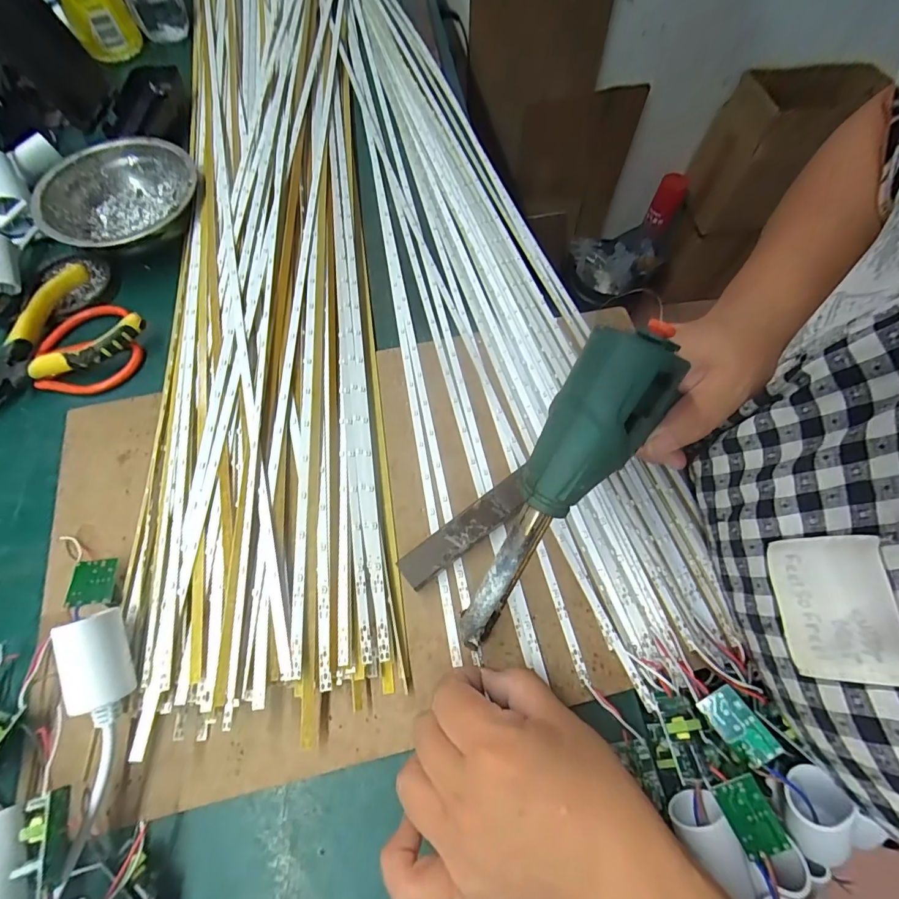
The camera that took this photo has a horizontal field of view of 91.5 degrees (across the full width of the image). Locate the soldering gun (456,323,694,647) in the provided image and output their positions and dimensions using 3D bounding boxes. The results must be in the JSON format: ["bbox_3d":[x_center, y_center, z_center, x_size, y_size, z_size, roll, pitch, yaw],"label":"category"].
[{"bbox_3d":[0.050,0.022,0.213,0.042,0.030,0.173,30,111,10],"label":"soldering gun"}]

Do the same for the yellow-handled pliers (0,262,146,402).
[{"bbox_3d":[-0.307,-0.067,0.327,0.077,0.028,0.144,34,70,13],"label":"yellow-handled pliers"}]

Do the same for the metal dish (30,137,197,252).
[{"bbox_3d":[-0.277,-0.210,0.381,0.123,0.042,0.115,1,66,-1],"label":"metal dish"}]

